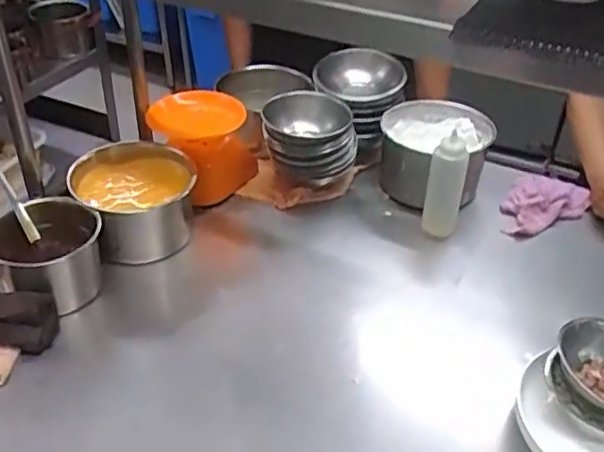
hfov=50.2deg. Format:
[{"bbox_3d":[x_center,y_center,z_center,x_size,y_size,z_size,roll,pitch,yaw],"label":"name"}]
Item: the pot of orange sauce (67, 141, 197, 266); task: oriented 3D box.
[{"bbox_3d":[-0.277,-0.046,1.084,0.197,0.125,0.207,1,39,-1],"label":"pot of orange sauce"}]

